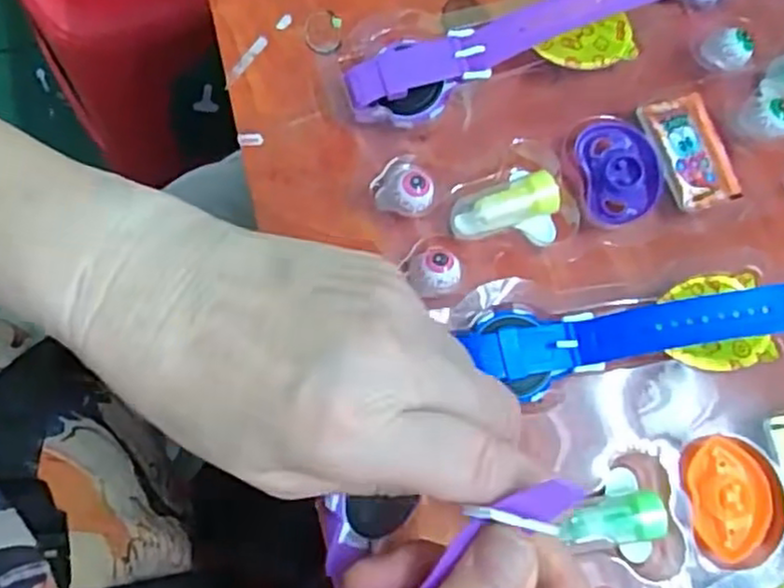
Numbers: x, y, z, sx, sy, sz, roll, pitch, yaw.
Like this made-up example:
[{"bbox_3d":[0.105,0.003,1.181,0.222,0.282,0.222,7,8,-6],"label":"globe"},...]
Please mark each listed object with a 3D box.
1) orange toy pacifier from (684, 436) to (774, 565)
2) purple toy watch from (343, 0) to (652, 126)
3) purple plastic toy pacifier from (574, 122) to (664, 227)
[{"bbox_3d":[0.134,0.081,0.286,0.030,0.005,0.045,-6,76,-5],"label":"orange toy pacifier"},{"bbox_3d":[0.050,-0.110,0.317,0.142,0.039,0.028,-23,78,-8],"label":"purple toy watch"},{"bbox_3d":[0.101,-0.052,0.316,0.033,0.008,0.045,-9,76,-5],"label":"purple plastic toy pacifier"}]

